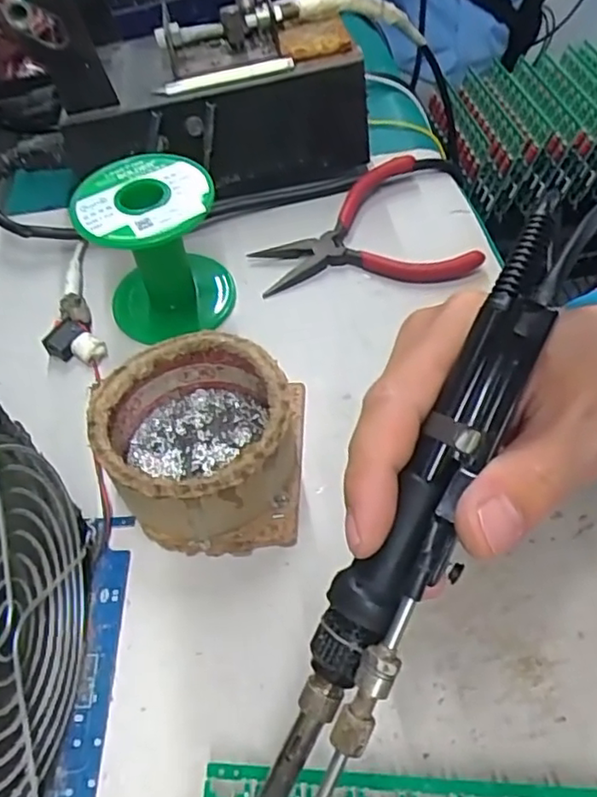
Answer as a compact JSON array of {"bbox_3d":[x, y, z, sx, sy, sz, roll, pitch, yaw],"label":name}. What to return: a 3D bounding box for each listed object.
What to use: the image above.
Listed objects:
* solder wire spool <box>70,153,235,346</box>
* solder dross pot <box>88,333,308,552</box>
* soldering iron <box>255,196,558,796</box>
[{"bbox_3d":[-0.073,-0.077,0.337,0.065,0.075,0.065,-2,54,3],"label":"solder wire spool"},{"bbox_3d":[-0.043,0.018,0.282,0.084,0.046,0.085,0,54,5],"label":"solder dross pot"},{"bbox_3d":[0.030,0.043,0.184,0.026,0.020,0.211,25,91,21],"label":"soldering iron"}]

